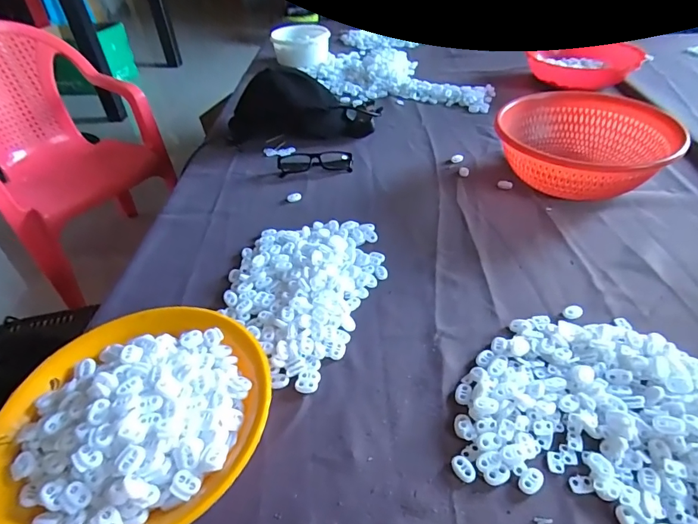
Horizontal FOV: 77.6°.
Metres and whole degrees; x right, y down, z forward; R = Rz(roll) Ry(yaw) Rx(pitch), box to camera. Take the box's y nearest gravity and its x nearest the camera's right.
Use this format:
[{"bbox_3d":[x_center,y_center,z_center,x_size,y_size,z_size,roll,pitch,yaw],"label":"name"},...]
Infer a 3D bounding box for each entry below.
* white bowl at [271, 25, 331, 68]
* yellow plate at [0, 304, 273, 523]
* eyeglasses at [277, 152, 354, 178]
[{"bbox_3d":[-0.138,-0.625,1.259,0.167,0.074,0.163,-4,41,-1],"label":"white bowl"},{"bbox_3d":[-0.194,0.135,0.400,0.232,0.054,0.235,-2,41,2],"label":"yellow plate"},{"bbox_3d":[-0.058,-0.174,0.767,0.130,0.030,0.031,-8,41,-5],"label":"eyeglasses"}]

